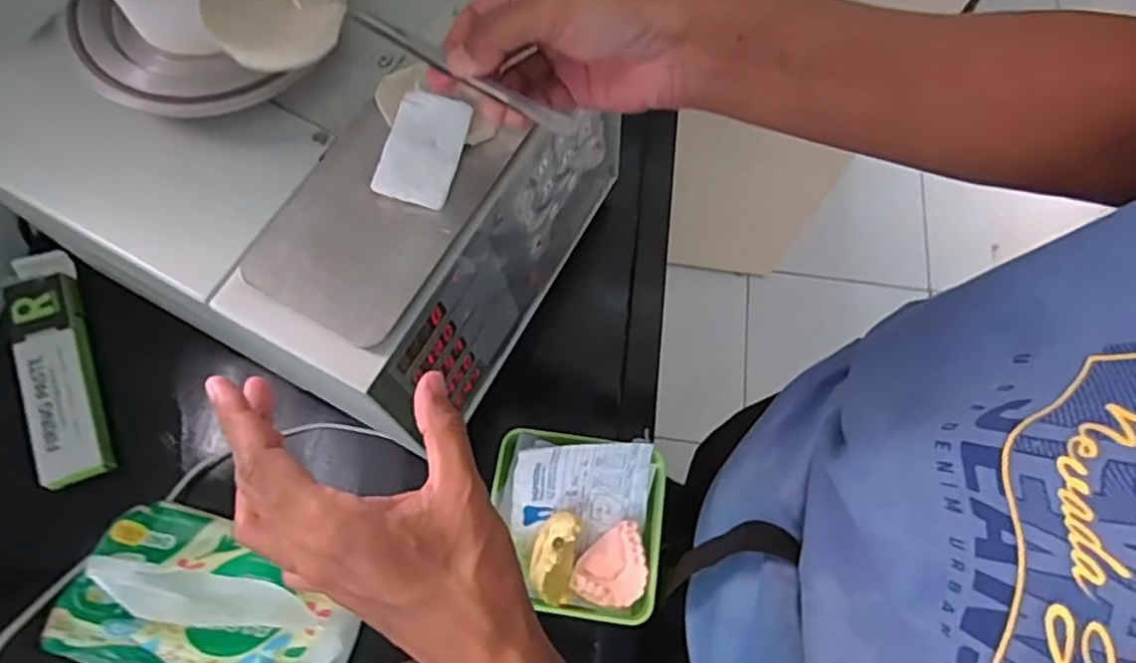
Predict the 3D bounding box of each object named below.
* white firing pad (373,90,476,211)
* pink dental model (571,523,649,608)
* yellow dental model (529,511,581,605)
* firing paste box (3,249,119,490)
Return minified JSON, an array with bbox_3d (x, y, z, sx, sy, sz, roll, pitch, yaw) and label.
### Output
[{"bbox_3d":[-0.088,-0.112,0.410,0.043,0.006,0.069,17,83,-15],"label":"white firing pad"},{"bbox_3d":[0.037,0.187,0.525,0.066,0.016,0.049,-35,75,-14],"label":"pink dental model"},{"bbox_3d":[-0.011,0.175,0.522,0.034,0.023,0.068,10,85,1],"label":"yellow dental model"},{"bbox_3d":[-0.445,0.026,0.586,0.052,0.021,0.221,-22,72,-10],"label":"firing paste box"}]

